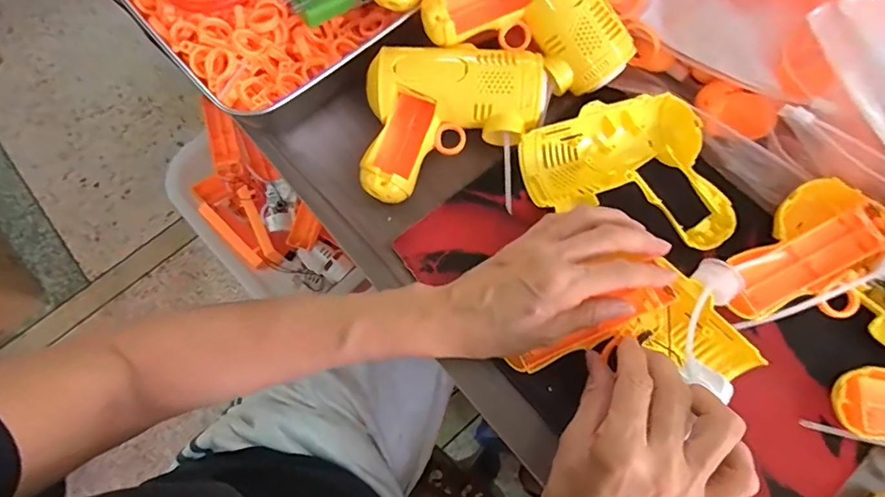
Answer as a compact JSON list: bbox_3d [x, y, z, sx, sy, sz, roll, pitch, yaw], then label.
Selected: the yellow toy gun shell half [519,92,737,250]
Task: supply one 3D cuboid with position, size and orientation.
[{"bbox_3d":[0.141,-0.067,0.374,0.157,0.034,0.103,12,73,5],"label":"yellow toy gun shell half"}]

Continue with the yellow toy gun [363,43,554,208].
[{"bbox_3d":[0.008,-0.095,0.368,0.137,0.050,0.112,-2,72,1],"label":"yellow toy gun"}]

